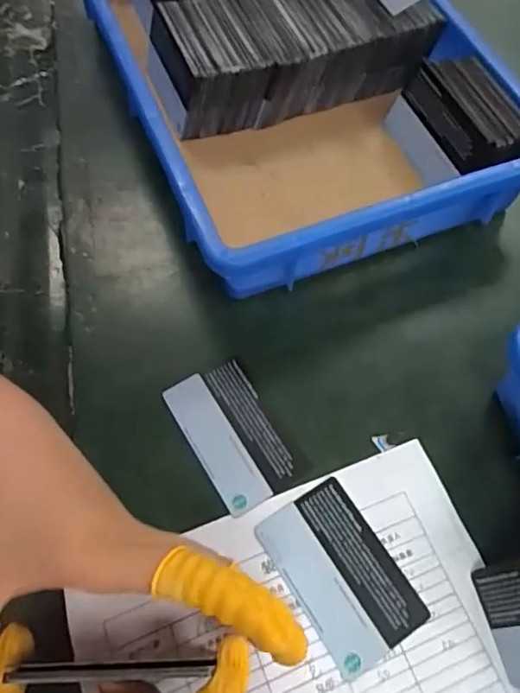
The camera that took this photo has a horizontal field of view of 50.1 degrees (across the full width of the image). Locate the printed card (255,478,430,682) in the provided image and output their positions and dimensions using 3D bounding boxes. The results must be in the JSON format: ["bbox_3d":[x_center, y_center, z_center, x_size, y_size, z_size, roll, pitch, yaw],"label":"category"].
[{"bbox_3d":[0.042,0.117,0.289,0.053,0.004,0.083,-30,68,-16],"label":"printed card"}]

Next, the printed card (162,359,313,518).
[{"bbox_3d":[-0.014,0.049,0.320,0.051,0.004,0.082,-29,68,-16],"label":"printed card"}]

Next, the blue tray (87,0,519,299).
[{"bbox_3d":[0.017,-0.214,0.411,0.236,0.068,0.356,-19,66,-12],"label":"blue tray"}]

